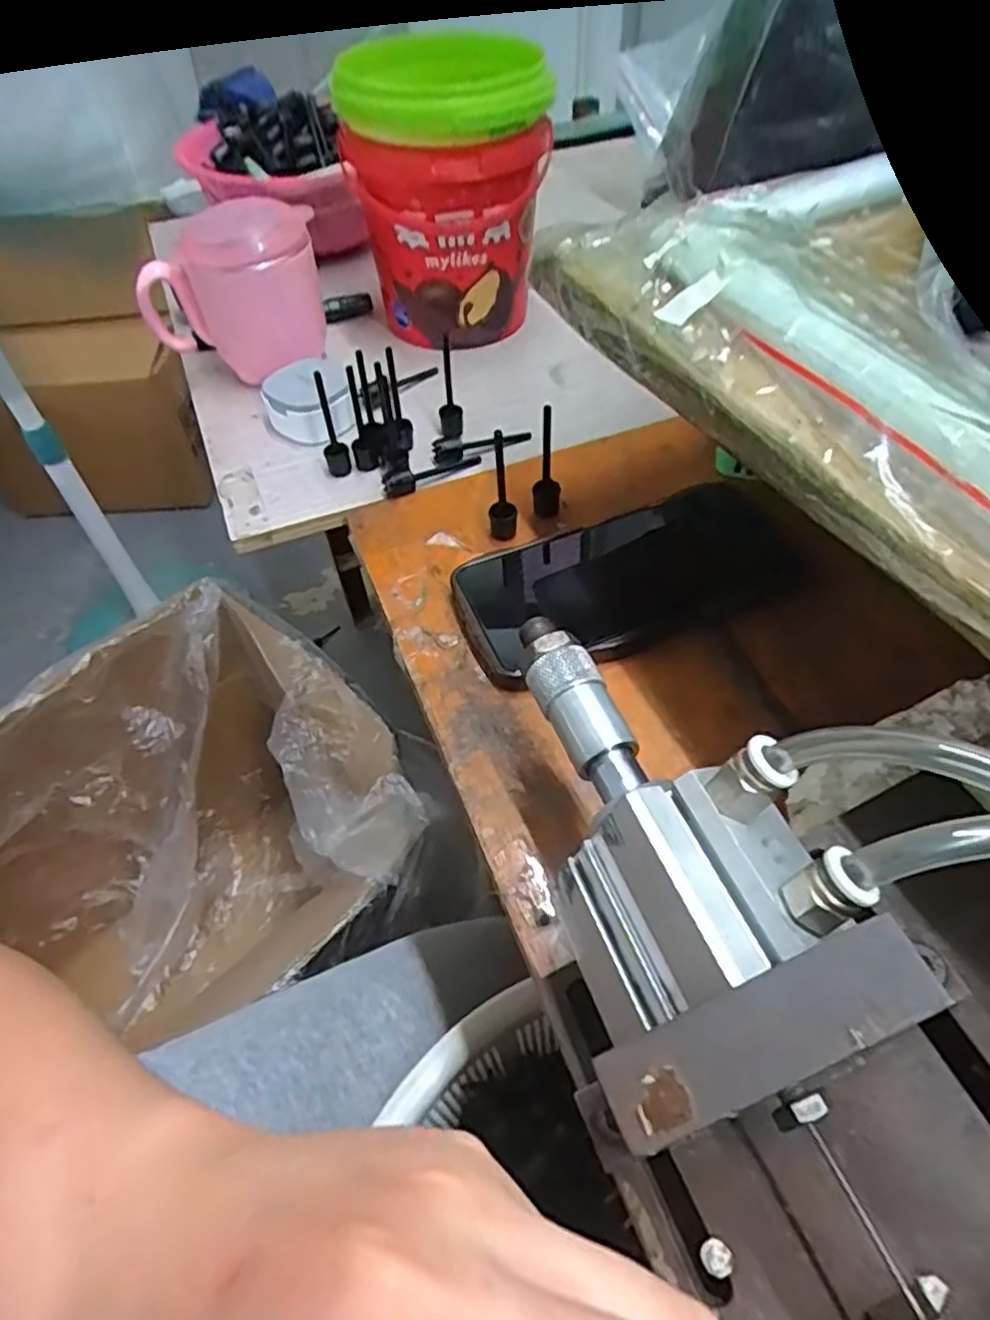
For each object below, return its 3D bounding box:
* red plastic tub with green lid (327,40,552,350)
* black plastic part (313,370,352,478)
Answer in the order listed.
[{"bbox_3d":[-0.030,-0.308,0.471,0.128,0.159,0.119,-4,52,-1],"label":"red plastic tub with green lid"},{"bbox_3d":[-0.093,-0.132,0.400,0.013,0.064,0.014,-16,53,-10],"label":"black plastic part"}]

